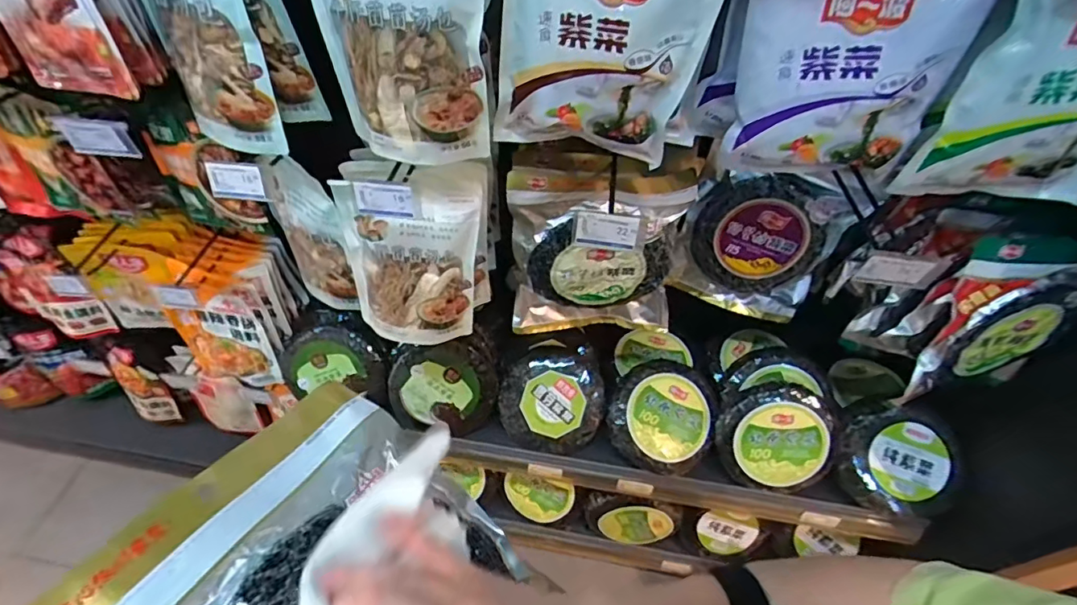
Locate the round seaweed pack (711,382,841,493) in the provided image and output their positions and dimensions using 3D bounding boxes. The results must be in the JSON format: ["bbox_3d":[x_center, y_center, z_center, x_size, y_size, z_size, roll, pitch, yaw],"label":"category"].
[{"bbox_3d":[0.452,0.254,0.986,0.207,0.043,0.207,1,99,4],"label":"round seaweed pack"}]

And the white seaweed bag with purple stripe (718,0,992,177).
[{"bbox_3d":[0.289,-0.240,0.510,0.208,0.238,0.059,21,53,14],"label":"white seaweed bag with purple stripe"}]

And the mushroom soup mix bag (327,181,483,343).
[{"bbox_3d":[-0.178,-0.050,0.744,0.189,0.249,0.033,4,35,1],"label":"mushroom soup mix bag"}]

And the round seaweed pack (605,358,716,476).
[{"bbox_3d":[0.238,0.217,1.017,0.215,0.040,0.215,3,78,-12],"label":"round seaweed pack"}]

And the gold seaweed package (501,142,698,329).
[{"bbox_3d":[0.094,-0.080,0.816,0.267,0.310,0.075,-4,44,-3],"label":"gold seaweed package"}]

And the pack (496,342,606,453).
[{"bbox_3d":[0.026,0.189,1.045,0.208,0.033,0.203,0,76,1],"label":"pack"}]

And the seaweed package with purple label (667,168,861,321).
[{"bbox_3d":[0.372,-0.094,0.928,0.265,0.292,0.044,6,41,9],"label":"seaweed package with purple label"}]

